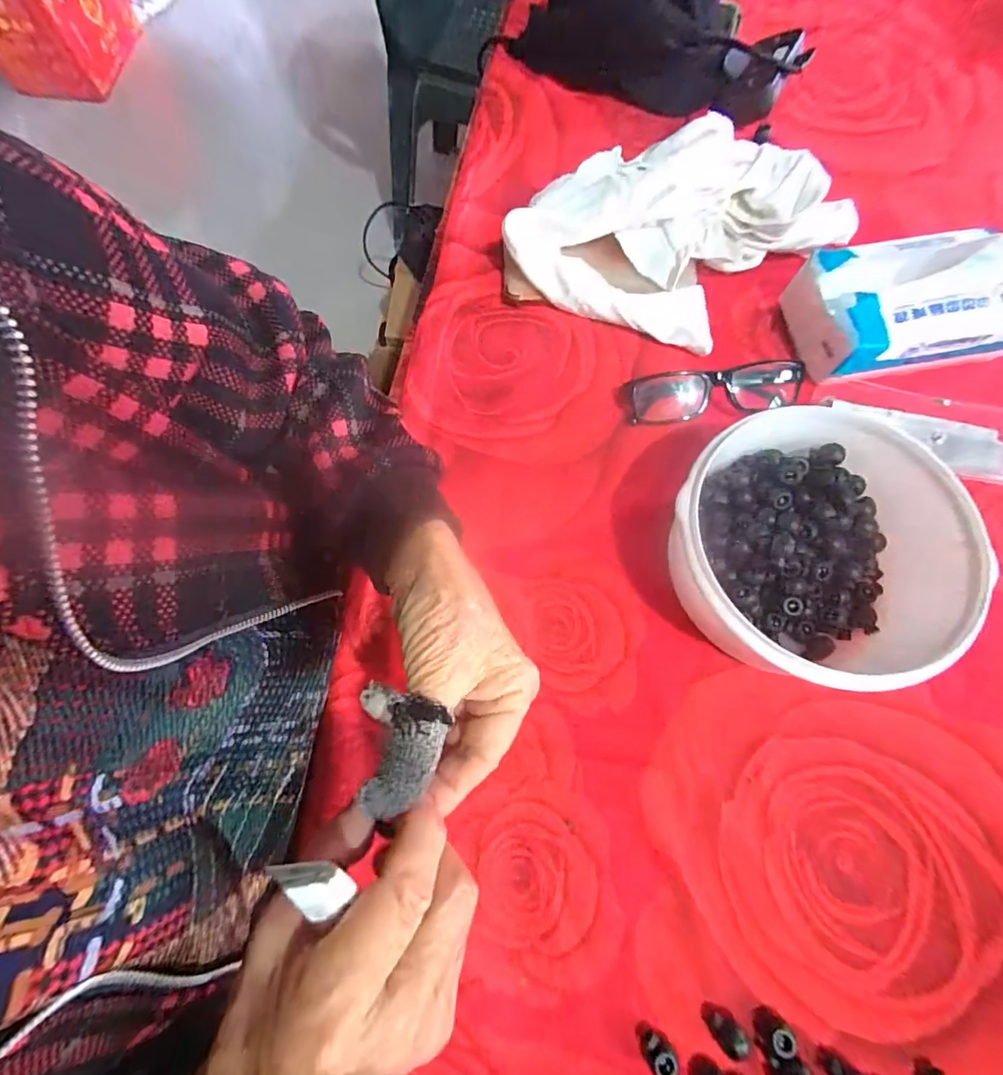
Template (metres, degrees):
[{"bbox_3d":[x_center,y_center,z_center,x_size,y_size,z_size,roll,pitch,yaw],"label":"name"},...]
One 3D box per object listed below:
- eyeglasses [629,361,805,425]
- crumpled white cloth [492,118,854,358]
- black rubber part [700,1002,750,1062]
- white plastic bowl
[{"bbox_3d":[0.166,-0.115,0.376,0.134,0.029,0.030,-9,71,-4],"label":"eyeglasses"},{"bbox_3d":[0.145,-0.252,0.402,0.235,0.064,0.181,28,73,8],"label":"crumpled white cloth"},{"bbox_3d":[0.117,0.256,0.254,0.014,0.011,0.023,-34,75,-11],"label":"black rubber part"},{"bbox_3d":[0.192,0.007,0.307,0.170,0.074,0.164,-6,71,-3],"label":"white plastic bowl"}]

